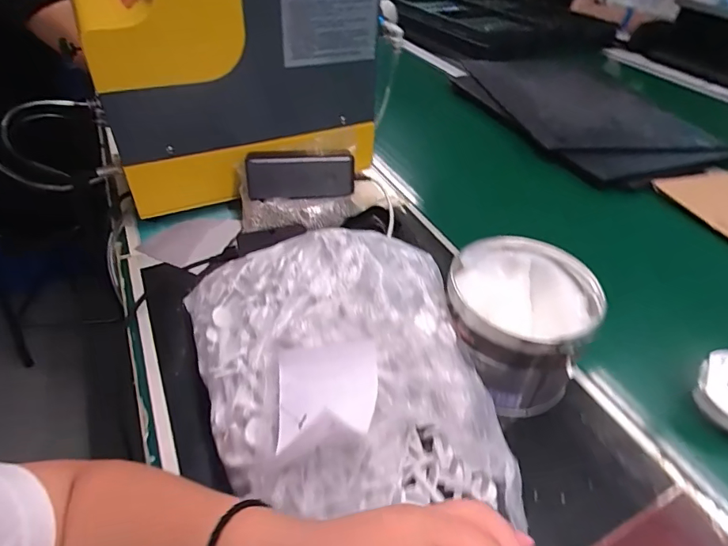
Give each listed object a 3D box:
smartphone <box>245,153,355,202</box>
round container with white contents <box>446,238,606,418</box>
[{"bbox_3d":[-0.075,-0.116,0.548,0.124,0.053,0.016,-5,25,-10],"label":"smartphone"},{"bbox_3d":[0.135,0.046,0.424,0.123,0.097,0.125,2,42,-2],"label":"round container with white contents"}]

